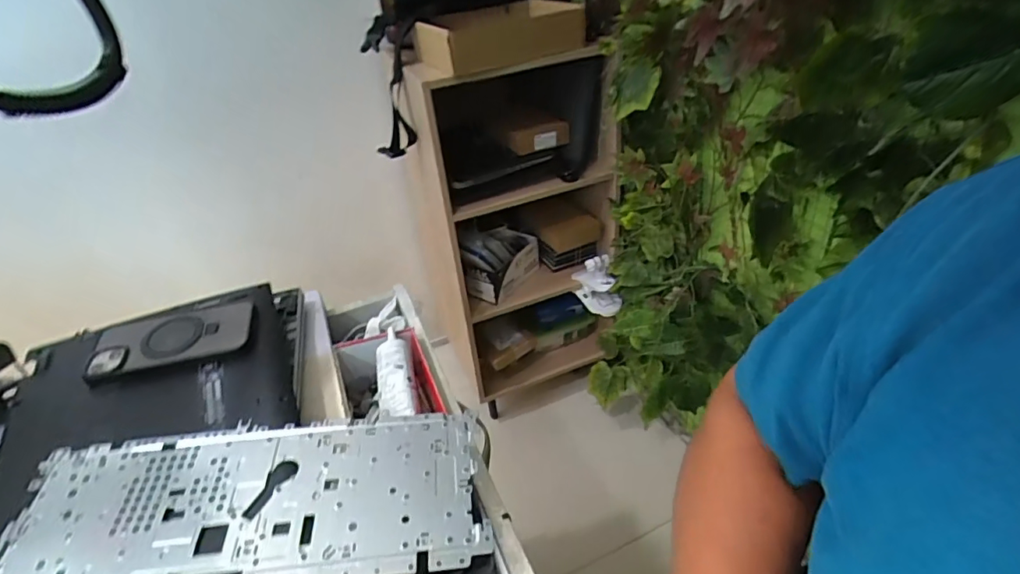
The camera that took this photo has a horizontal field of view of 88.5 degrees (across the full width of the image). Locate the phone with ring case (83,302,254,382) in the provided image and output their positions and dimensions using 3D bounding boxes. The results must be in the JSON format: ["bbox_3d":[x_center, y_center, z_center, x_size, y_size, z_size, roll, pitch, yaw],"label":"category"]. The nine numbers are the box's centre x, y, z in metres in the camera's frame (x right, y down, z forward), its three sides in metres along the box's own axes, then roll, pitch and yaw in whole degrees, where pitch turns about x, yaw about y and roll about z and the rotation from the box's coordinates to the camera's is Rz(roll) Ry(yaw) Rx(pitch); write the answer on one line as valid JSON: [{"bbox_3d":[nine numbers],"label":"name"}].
[{"bbox_3d":[-0.336,0.049,0.524,0.143,0.010,0.074,-14,35,-10],"label":"phone with ring case"}]

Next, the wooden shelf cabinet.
[{"bbox_3d":[-0.004,-0.159,1.305,0.390,0.787,0.464,-16,36,-13],"label":"wooden shelf cabinet"}]

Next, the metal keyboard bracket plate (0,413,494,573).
[{"bbox_3d":[-0.196,0.163,0.398,0.339,0.006,0.131,-5,40,-5],"label":"metal keyboard bracket plate"}]

